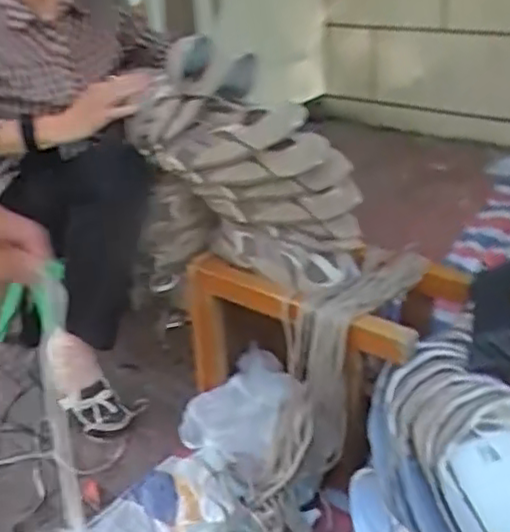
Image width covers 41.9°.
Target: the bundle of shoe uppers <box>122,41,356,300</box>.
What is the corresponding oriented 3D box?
[{"bbox_3d":[-0.007,-0.137,0.993,0.315,0.361,0.104,-2,29,-4],"label":"bundle of shoe uppers"}]

